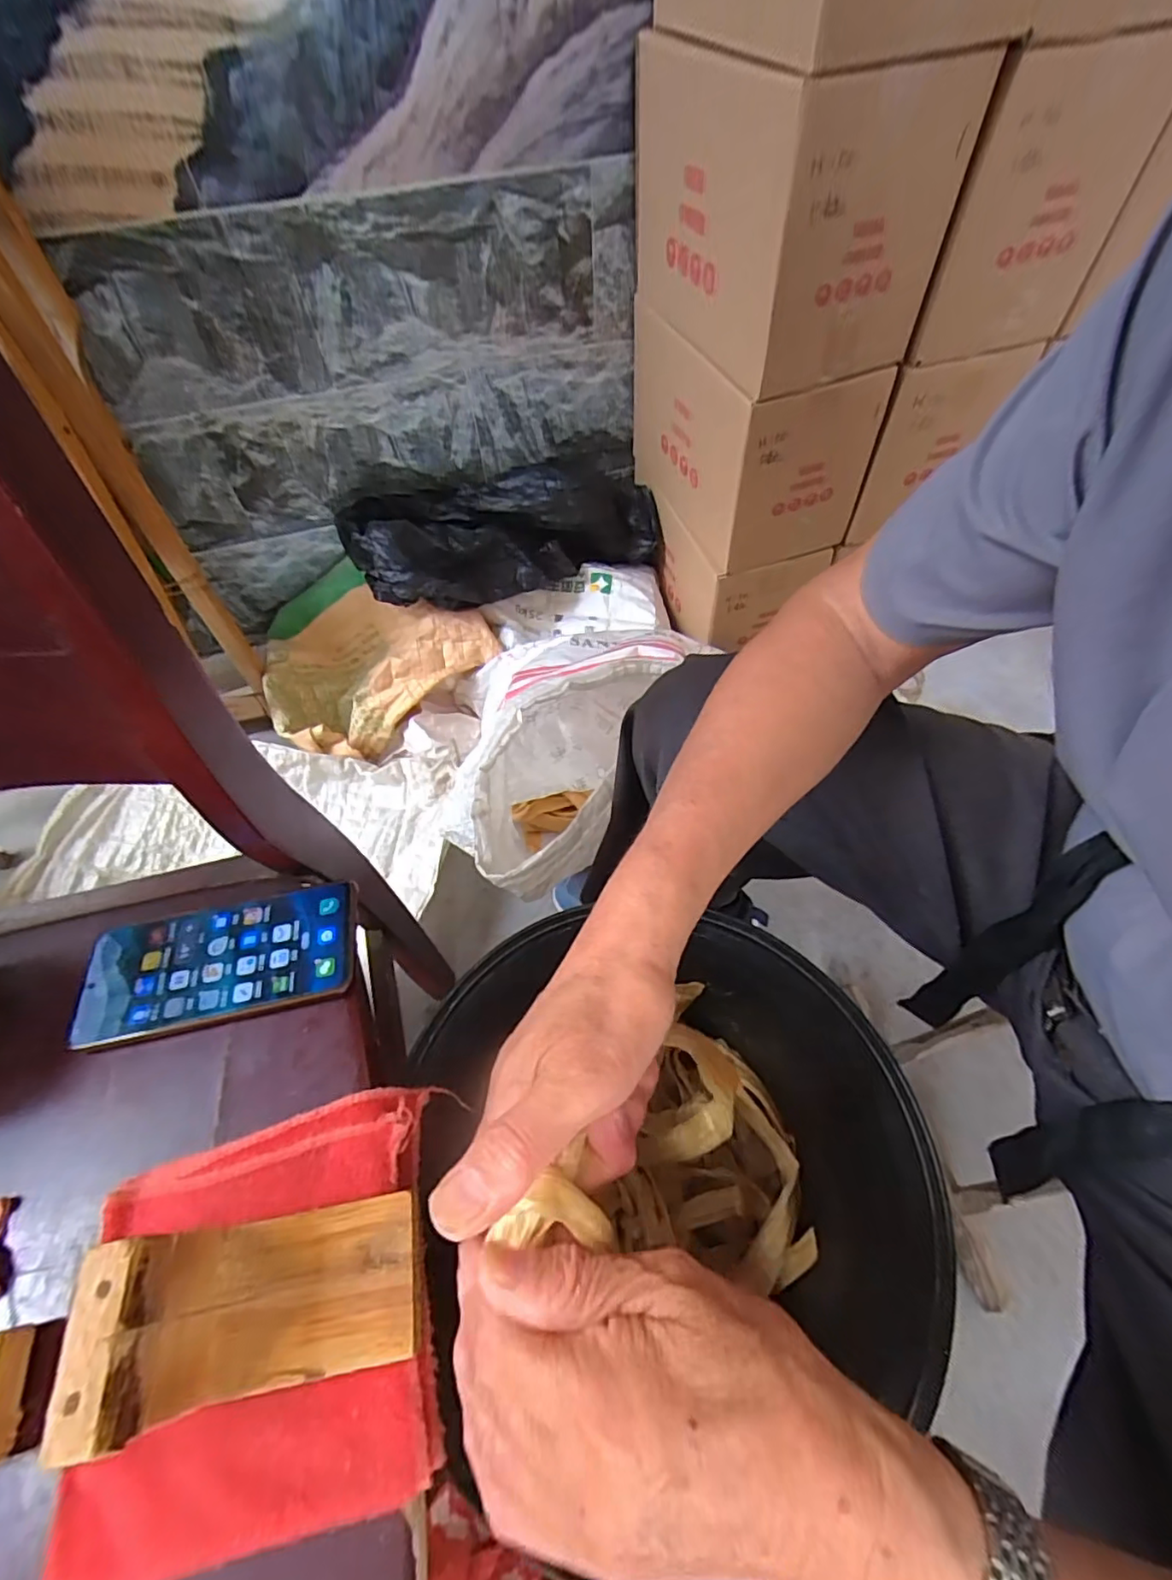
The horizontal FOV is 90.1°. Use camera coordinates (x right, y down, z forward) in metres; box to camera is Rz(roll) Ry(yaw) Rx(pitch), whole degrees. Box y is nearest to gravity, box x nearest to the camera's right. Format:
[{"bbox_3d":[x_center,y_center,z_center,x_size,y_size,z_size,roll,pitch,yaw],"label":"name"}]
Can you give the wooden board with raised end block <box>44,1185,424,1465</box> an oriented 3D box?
[{"bbox_3d":[-0.133,0.209,0.239,0.106,0.066,0.059,-9,56,-3],"label":"wooden board with raised end block"}]

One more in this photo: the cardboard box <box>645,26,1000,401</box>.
[{"bbox_3d":[0.225,-0.721,0.726,0.215,0.243,0.433,-21,57,-11],"label":"cardboard box"}]

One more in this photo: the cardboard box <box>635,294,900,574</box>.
[{"bbox_3d":[0.237,-0.570,0.918,0.204,0.234,0.394,-17,57,-9],"label":"cardboard box"}]

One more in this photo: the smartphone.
[{"bbox_3d":[-0.230,0.108,0.369,0.162,0.008,0.077,-12,56,-6],"label":"smartphone"}]

